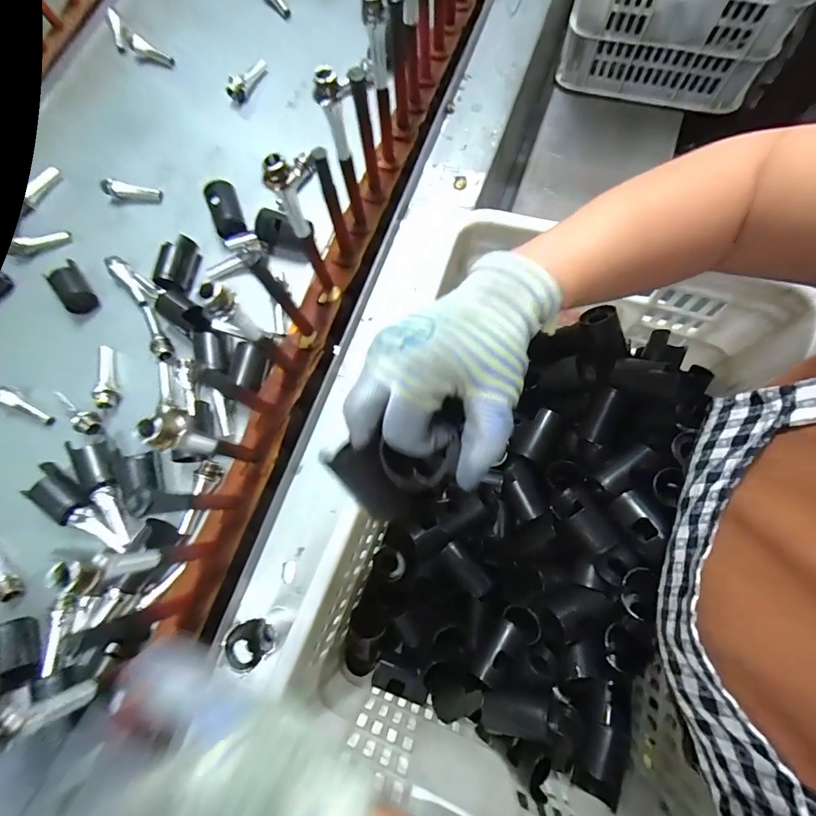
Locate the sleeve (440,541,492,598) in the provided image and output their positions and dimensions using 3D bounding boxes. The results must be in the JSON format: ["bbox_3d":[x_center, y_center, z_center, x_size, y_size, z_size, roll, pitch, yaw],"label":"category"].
[{"bbox_3d":[0.068,0.194,0.488,0.026,0.029,0.066,-39,72,-14],"label":"sleeve"}]

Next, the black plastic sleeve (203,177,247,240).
[{"bbox_3d":[-0.243,-0.262,0.541,0.039,0.034,0.080,-22,69,-8],"label":"black plastic sleeve"}]

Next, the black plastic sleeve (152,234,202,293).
[{"bbox_3d":[-0.299,-0.187,0.518,0.042,0.029,0.074,2,67,2],"label":"black plastic sleeve"}]

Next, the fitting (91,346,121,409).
[{"bbox_3d":[-0.376,-0.038,0.507,0.019,0.027,0.078,-16,68,-6],"label":"fitting"}]

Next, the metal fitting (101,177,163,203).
[{"bbox_3d":[-0.390,-0.306,0.567,0.083,0.019,0.022,11,68,6],"label":"metal fitting"}]

